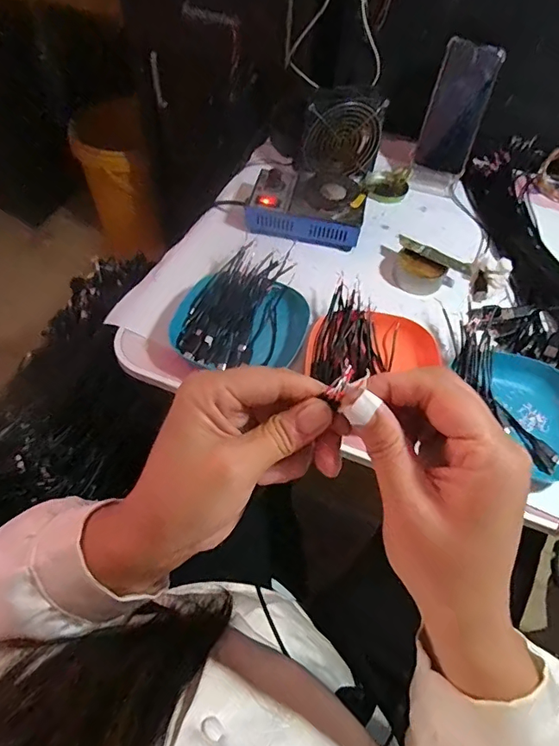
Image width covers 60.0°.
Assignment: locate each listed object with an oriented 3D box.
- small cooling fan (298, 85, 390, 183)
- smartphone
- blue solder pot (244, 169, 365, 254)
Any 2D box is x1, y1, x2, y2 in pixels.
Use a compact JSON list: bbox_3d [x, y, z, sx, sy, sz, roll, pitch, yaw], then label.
[{"bbox_3d":[0.088,-0.333,0.679,0.119,0.119,0.029,-15,58,-13],"label":"small cooling fan"},{"bbox_3d":[0.256,-0.377,0.697,0.081,0.162,0.008,12,29,-7],"label":"smartphone"},{"bbox_3d":[0.037,-0.222,0.639,0.150,0.052,0.090,12,56,5],"label":"blue solder pot"}]

